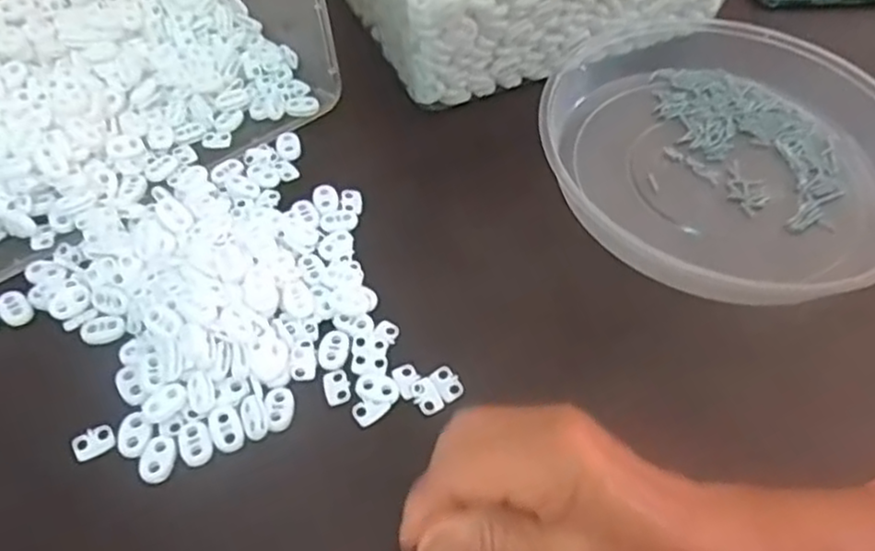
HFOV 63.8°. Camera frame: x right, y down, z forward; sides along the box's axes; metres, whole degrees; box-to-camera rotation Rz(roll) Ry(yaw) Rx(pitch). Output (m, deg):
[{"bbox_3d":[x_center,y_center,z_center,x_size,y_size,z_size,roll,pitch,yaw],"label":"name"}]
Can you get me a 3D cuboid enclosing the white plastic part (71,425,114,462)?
[{"bbox_3d":[-0.166,0.080,0.339,0.019,0.004,0.015,-25,59,-19],"label":"white plastic part"}]

